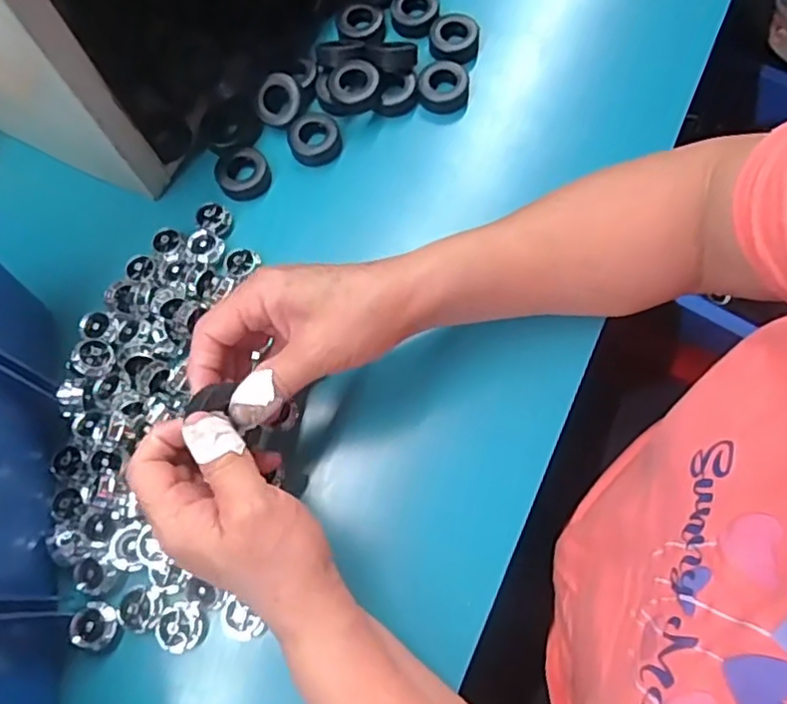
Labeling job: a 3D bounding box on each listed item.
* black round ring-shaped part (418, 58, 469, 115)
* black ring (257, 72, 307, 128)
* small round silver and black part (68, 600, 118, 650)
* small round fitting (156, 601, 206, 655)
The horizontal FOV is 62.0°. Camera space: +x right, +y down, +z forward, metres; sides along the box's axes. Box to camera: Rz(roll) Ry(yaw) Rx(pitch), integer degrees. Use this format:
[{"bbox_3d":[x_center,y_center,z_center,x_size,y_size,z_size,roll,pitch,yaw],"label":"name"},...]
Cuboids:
[{"bbox_3d":[0.036,-0.193,0.479,0.037,0.021,0.032,2,71,2],"label":"black round ring-shaped part"},{"bbox_3d":[-0.081,-0.180,0.473,0.035,0.018,0.035,0,98,1],"label":"black ring"},{"bbox_3d":[-0.167,0.151,0.362,0.022,0.009,0.023,-1,71,2],"label":"small round silver and black part"},{"bbox_3d":[-0.117,0.152,0.362,0.025,0.007,0.024,-1,71,2],"label":"small round fitting"}]

